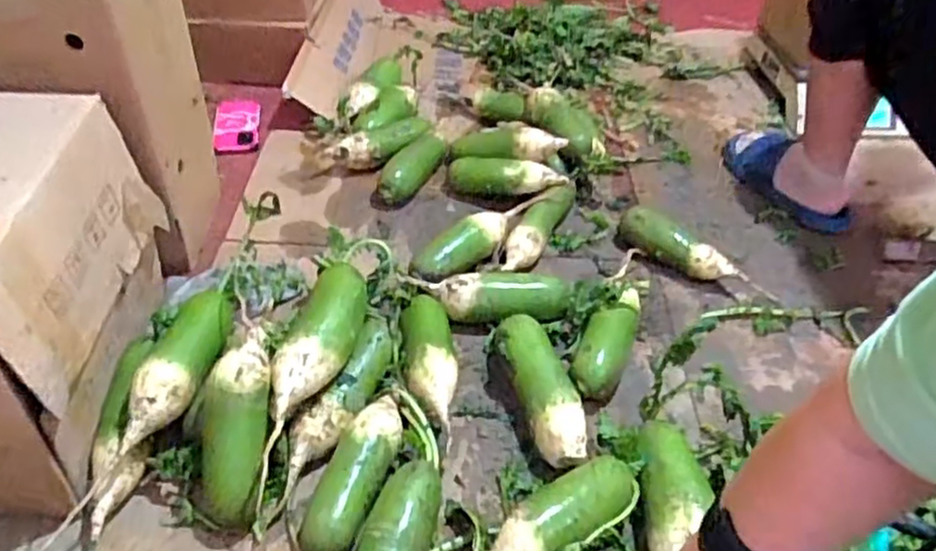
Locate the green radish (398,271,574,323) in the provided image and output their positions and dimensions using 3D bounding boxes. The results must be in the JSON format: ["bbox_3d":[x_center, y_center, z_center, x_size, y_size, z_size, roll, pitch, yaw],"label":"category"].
[{"bbox_3d":[0.025,0.028,0.929,0.224,0.055,0.067,2,43,-4],"label":"green radish"}]

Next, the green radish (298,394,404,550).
[{"bbox_3d":[-0.116,0.213,0.724,0.064,0.058,0.190,15,44,10],"label":"green radish"}]

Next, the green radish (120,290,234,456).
[{"bbox_3d":[-0.312,0.099,0.764,0.061,0.067,0.207,5,43,0],"label":"green radish"}]

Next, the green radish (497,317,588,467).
[{"bbox_3d":[0.089,0.138,0.827,0.068,0.056,0.211,-8,45,-14],"label":"green radish"}]

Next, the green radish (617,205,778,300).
[{"bbox_3d":[0.329,-0.032,1.004,0.235,0.063,0.063,27,47,22],"label":"green radish"}]

